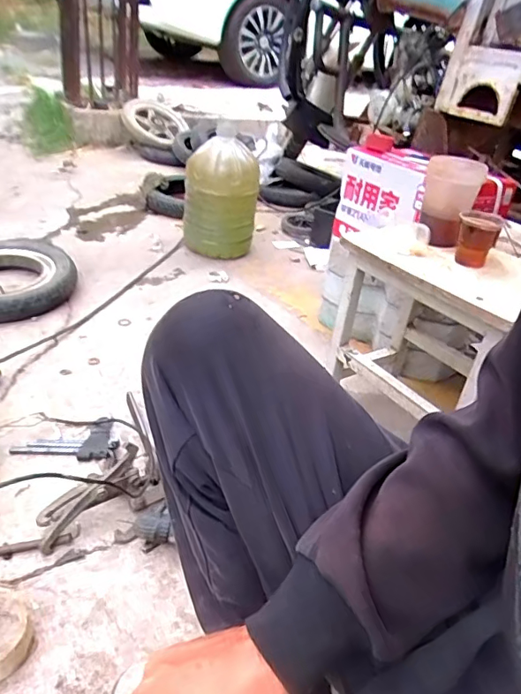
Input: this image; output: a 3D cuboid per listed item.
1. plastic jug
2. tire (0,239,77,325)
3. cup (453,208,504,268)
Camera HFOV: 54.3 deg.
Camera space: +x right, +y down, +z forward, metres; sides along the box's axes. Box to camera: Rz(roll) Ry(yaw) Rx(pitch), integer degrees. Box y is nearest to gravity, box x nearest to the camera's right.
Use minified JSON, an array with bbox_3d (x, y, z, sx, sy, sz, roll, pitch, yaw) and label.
[{"bbox_3d":[-0.123,-0.475,1.557,0.216,0.310,0.180,3,33,-10],"label":"plastic jug"},{"bbox_3d":[-0.643,-0.171,1.260,0.336,0.065,0.360,-11,39,-24],"label":"tire"},{"bbox_3d":[0.335,-0.169,0.792,0.060,0.074,0.052,20,34,16],"label":"cup"}]

